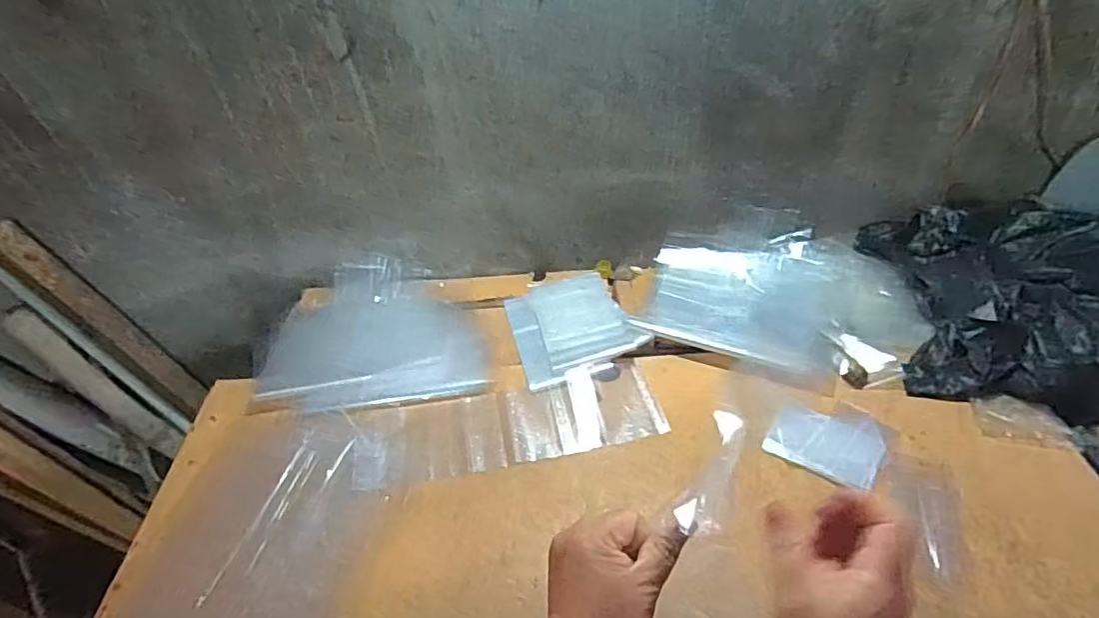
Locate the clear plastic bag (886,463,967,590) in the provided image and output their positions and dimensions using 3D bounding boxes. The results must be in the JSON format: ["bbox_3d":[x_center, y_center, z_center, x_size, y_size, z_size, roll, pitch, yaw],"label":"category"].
[{"bbox_3d":[0.384,0.215,0.594,0.067,0.012,0.132,14,46,18],"label":"clear plastic bag"}]

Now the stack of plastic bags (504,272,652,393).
[{"bbox_3d":[0.024,0.018,0.836,0.174,0.016,0.191,-19,45,-16],"label":"stack of plastic bags"}]

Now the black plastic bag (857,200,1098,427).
[{"bbox_3d":[0.582,-0.020,0.740,0.282,0.142,0.294,-3,46,5],"label":"black plastic bag"}]

